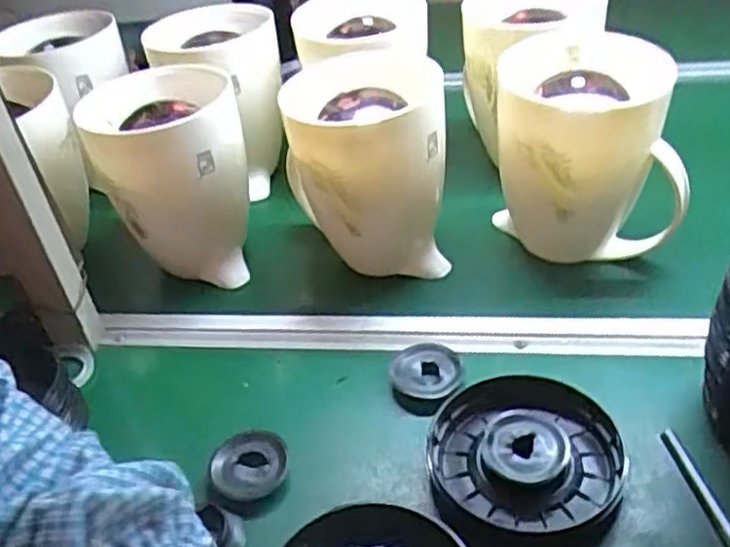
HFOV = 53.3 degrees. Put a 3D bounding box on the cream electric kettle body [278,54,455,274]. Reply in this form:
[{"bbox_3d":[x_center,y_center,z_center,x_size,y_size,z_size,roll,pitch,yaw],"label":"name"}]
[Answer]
[{"bbox_3d":[0.007,-0.092,0.686,0.142,0.196,0.143,-4,37,4],"label":"cream electric kettle body"}]

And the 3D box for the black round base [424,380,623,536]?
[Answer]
[{"bbox_3d":[0.120,0.135,0.538,0.140,0.034,0.127,-6,37,2],"label":"black round base"}]

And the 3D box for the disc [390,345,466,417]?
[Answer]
[{"bbox_3d":[0.051,0.090,0.606,0.059,0.020,0.066,-4,37,4],"label":"disc"}]

